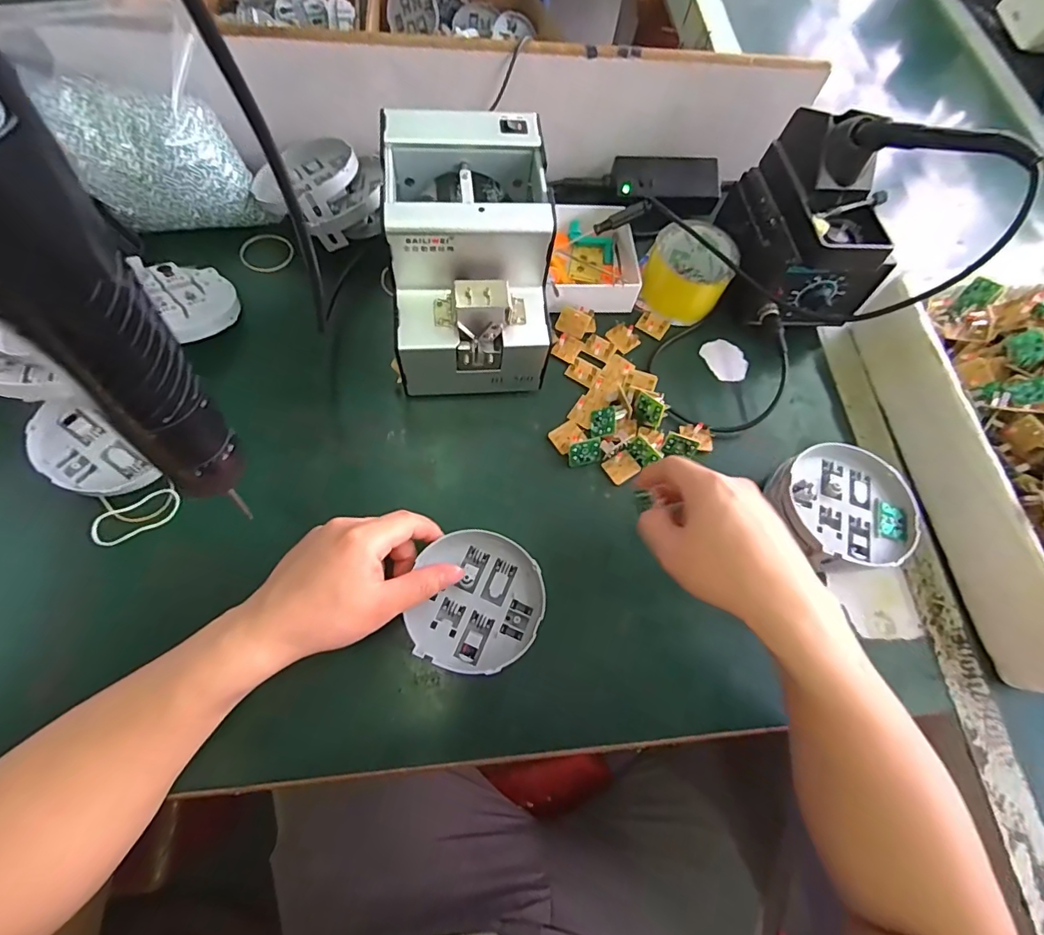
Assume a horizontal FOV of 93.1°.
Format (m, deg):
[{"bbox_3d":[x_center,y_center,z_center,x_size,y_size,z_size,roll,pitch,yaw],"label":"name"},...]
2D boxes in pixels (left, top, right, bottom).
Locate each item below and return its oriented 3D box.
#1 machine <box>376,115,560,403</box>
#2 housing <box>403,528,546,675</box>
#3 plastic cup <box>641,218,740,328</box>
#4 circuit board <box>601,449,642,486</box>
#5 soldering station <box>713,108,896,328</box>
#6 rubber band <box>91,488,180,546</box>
[{"bbox_3d":[-0.046,-0.169,0.421,0.131,0.146,0.170,1,67,-8],"label":"machine"},{"bbox_3d":[-0.032,0.100,0.377,0.095,0.021,0.102,1,67,-2],"label":"housing"},{"bbox_3d":[0.170,-0.199,0.506,0.084,0.053,0.092,36,66,7],"label":"plastic cup"},{"bbox_3d":[0.089,-0.001,0.442,0.029,0.005,0.024,-34,80,-6],"label":"circuit board"},{"bbox_3d":[0.270,-0.234,0.473,0.118,0.149,0.154,-1,68,-6],"label":"soldering station"},{"bbox_3d":[-0.299,0.039,0.383,0.063,0.006,0.026,-27,87,-19],"label":"rubber band"}]

